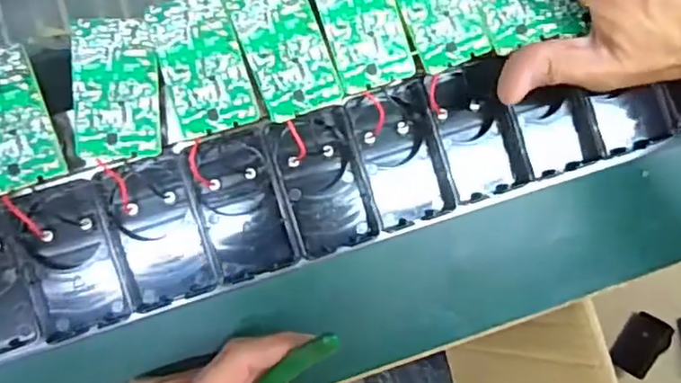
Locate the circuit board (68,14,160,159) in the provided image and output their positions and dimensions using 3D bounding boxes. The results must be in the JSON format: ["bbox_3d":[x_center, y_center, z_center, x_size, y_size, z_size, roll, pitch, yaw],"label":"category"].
[{"bbox_3d":[-0.102,-0.047,0.294,0.037,0.004,0.063,-3,89,-8],"label":"circuit board"}]

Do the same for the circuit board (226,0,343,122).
[{"bbox_3d":[-0.026,-0.068,0.307,0.037,0.006,0.065,-21,91,-8],"label":"circuit board"}]

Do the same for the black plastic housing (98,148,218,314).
[{"bbox_3d":[-0.091,0.019,0.321,0.042,0.021,0.073,-14,90,-8],"label":"black plastic housing"}]

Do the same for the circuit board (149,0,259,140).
[{"bbox_3d":[-0.064,-0.059,0.300,0.036,0.004,0.062,-17,91,-8],"label":"circuit board"}]

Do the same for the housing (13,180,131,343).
[{"bbox_3d":[-0.131,0.032,0.319,0.039,0.020,0.072,-15,91,-8],"label":"housing"}]

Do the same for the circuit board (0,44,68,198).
[{"bbox_3d":[-0.150,-0.032,0.288,0.036,0.004,0.063,-19,86,-11],"label":"circuit board"}]

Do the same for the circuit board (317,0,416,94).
[{"bbox_3d":[0.011,-0.083,0.312,0.038,0.006,0.063,-18,91,-8],"label":"circuit board"}]

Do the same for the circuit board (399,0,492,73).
[{"bbox_3d":[0.048,-0.093,0.317,0.035,0.004,0.063,-23,92,-8],"label":"circuit board"}]

